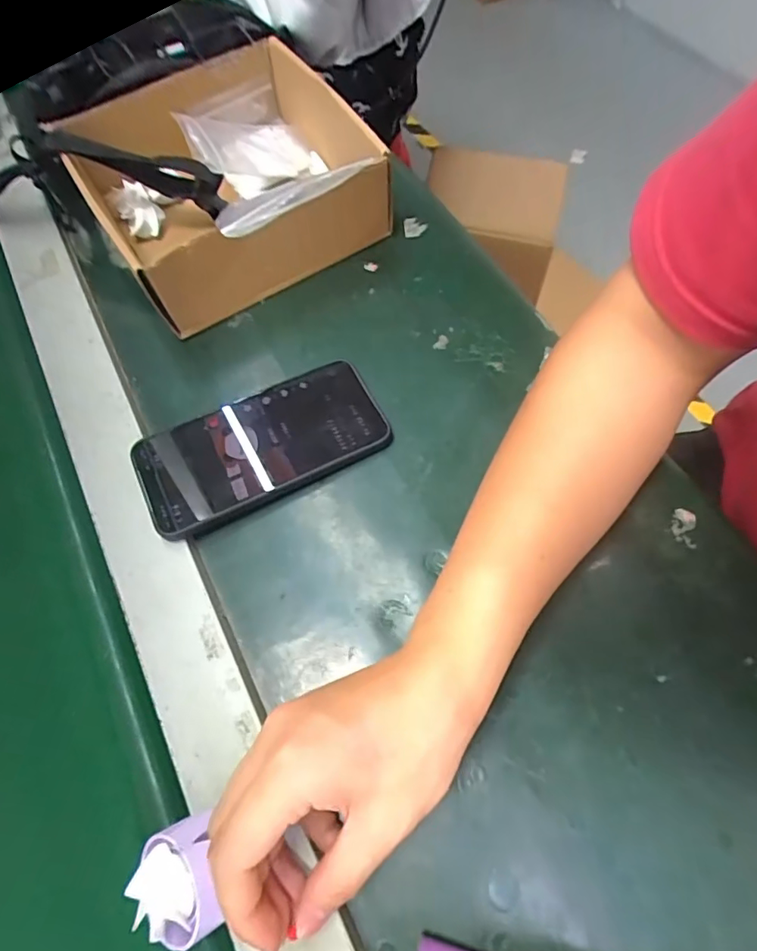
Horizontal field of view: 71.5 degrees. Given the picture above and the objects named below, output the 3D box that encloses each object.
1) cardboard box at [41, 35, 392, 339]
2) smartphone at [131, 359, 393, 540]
[{"bbox_3d":[-0.121,-0.236,0.426,0.203,0.087,0.214,-30,67,-12],"label":"cardboard box"},{"bbox_3d":[-0.078,-0.021,0.356,0.162,0.014,0.077,-25,66,-10],"label":"smartphone"}]

